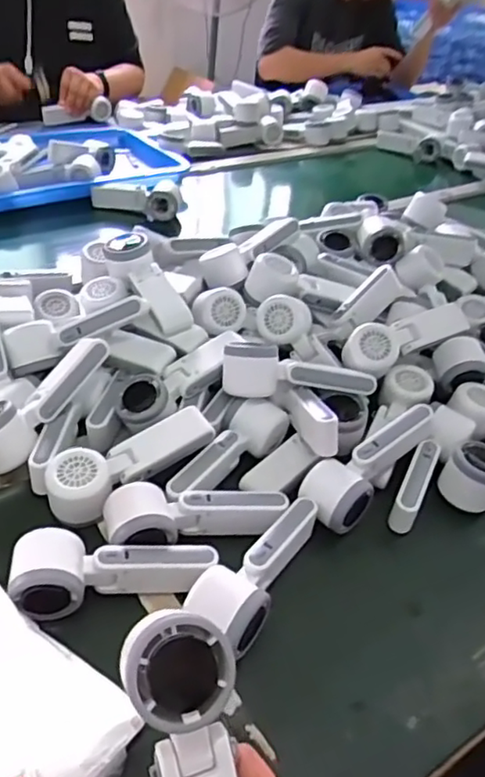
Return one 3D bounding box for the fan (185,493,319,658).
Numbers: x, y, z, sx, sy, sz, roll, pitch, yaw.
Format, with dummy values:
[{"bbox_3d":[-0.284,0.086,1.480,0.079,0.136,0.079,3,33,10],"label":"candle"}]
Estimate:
[{"bbox_3d":[0.014,0.150,0.541,0.057,0.052,0.158,23,42,19],"label":"fan"}]

